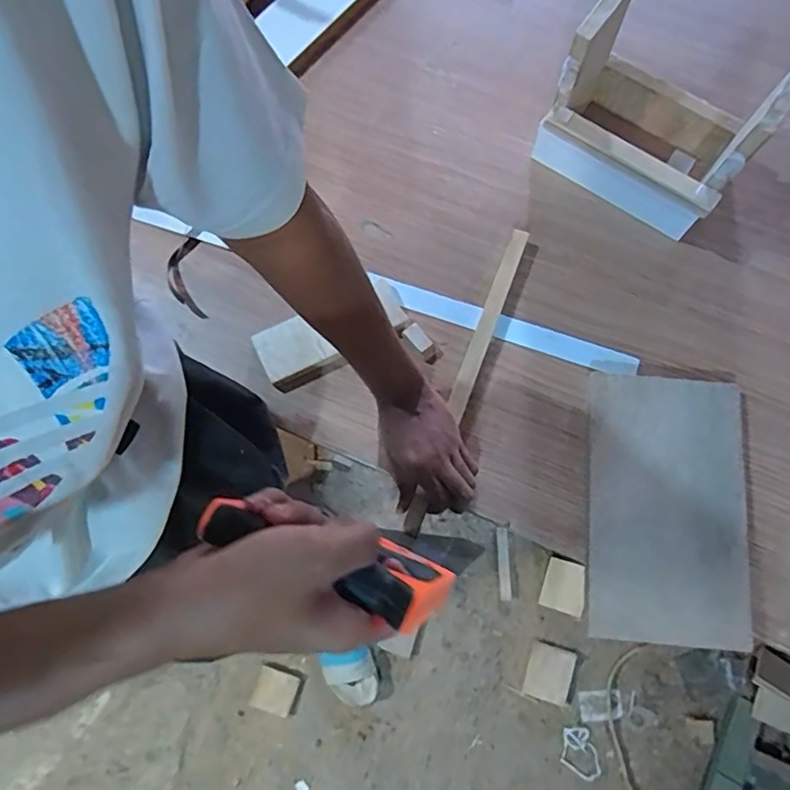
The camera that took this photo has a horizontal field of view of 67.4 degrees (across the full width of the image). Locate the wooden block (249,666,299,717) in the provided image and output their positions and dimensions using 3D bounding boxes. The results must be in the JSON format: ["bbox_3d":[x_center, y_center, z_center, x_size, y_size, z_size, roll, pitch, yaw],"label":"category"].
[{"bbox_3d":[-0.259,0.641,1.282,0.087,0.030,0.079,18,78,5],"label":"wooden block"}]

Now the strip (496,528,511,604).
[{"bbox_3d":[0.244,0.377,1.320,0.023,0.017,0.155,-2,77,1],"label":"strip"}]

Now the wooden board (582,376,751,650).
[{"bbox_3d":[0.269,0.109,0.595,0.143,0.008,0.261,1,75,12],"label":"wooden board"}]

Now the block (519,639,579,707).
[{"bbox_3d":[0.327,0.590,1.255,0.092,0.013,0.110,17,78,5],"label":"block"}]

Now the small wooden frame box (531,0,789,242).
[{"bbox_3d":[0.279,-0.299,0.630,0.202,0.166,0.134,35,80,9],"label":"small wooden frame box"}]

